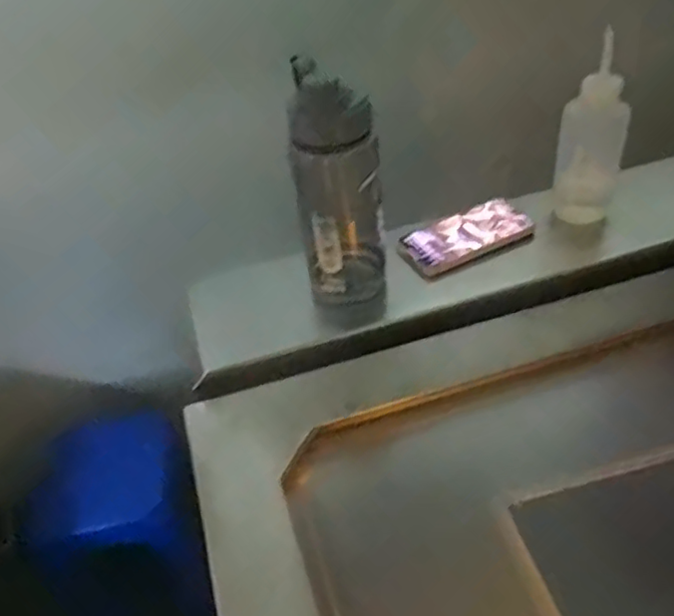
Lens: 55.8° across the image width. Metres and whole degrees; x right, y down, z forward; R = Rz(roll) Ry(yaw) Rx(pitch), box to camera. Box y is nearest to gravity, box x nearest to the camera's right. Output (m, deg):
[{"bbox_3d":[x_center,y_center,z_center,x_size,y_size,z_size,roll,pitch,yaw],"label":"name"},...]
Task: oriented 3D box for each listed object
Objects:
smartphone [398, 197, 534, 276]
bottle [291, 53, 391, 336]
[{"bbox_3d":[0.161,-0.090,0.793,0.167,0.013,0.077,-24,51,-17],"label":"smartphone"},{"bbox_3d":[0.004,-0.110,0.680,0.095,0.254,0.087,-6,41,1],"label":"bottle"}]

